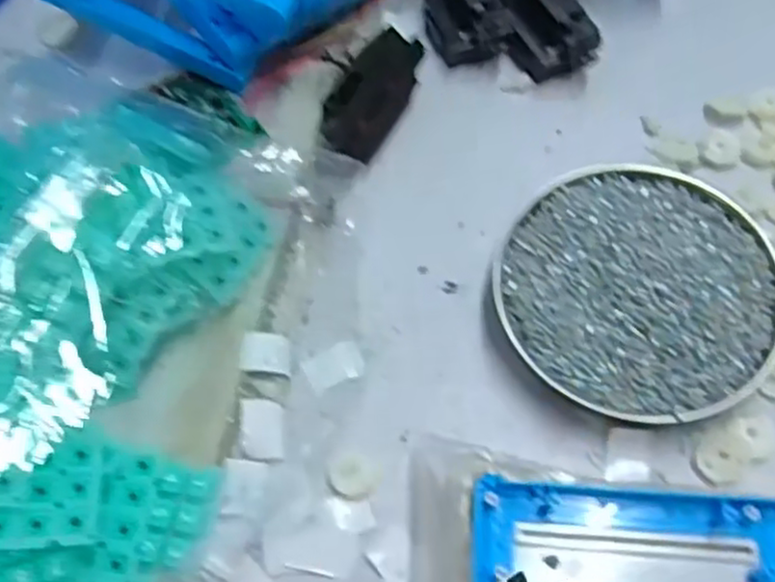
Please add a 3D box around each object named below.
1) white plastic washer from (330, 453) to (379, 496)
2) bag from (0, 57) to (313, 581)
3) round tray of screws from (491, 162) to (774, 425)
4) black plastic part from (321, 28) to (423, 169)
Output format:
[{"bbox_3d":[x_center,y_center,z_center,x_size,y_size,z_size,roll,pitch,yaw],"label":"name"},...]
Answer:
[{"bbox_3d":[-0.016,0.086,0.336,0.022,0.004,0.020,-2,64,3],"label":"white plastic washer"},{"bbox_3d":[-0.157,0.033,0.323,0.193,0.091,0.299,9,65,8],"label":"bag"},{"bbox_3d":[0.124,-0.002,0.355,0.133,0.030,0.133,-1,64,3],"label":"round tray of screws"},{"bbox_3d":[-0.008,-0.112,0.417,0.035,0.030,0.082,28,69,16],"label":"black plastic part"}]

